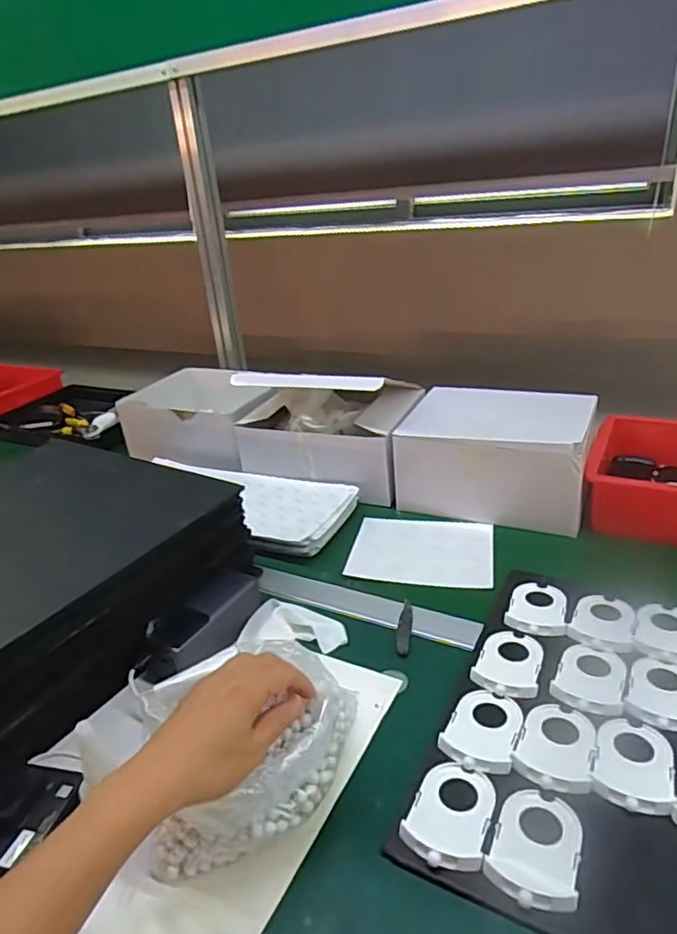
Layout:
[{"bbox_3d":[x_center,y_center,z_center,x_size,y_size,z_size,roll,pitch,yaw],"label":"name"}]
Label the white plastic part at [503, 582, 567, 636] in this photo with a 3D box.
[{"bbox_3d":[0.213,0.149,0.642,0.059,0.006,0.084,7,29,24],"label":"white plastic part"}]

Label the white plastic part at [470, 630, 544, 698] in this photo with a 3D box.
[{"bbox_3d":[0.164,0.186,0.579,0.058,0.005,0.082,6,29,23],"label":"white plastic part"}]

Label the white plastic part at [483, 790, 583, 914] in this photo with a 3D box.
[{"bbox_3d":[0.138,0.266,0.423,0.058,0.009,0.081,6,29,23],"label":"white plastic part"}]

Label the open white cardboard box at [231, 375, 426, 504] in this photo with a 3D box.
[{"bbox_3d":[-0.012,-0.079,0.949,0.251,0.160,0.184,6,29,23],"label":"open white cardboard box"}]

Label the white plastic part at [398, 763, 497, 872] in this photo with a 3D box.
[{"bbox_3d":[0.084,0.256,0.451,0.058,0.005,0.082,7,29,23],"label":"white plastic part"}]

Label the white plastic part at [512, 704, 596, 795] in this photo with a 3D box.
[{"bbox_3d":[0.178,0.226,0.492,0.057,0.004,0.081,8,29,25],"label":"white plastic part"}]

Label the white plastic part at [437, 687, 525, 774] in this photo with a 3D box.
[{"bbox_3d":[0.124,0.222,0.515,0.057,0.005,0.082,9,30,26],"label":"white plastic part"}]

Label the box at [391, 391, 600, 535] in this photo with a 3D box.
[{"bbox_3d":[0.223,-0.020,0.858,0.244,0.135,0.168,8,30,26],"label":"box"}]

